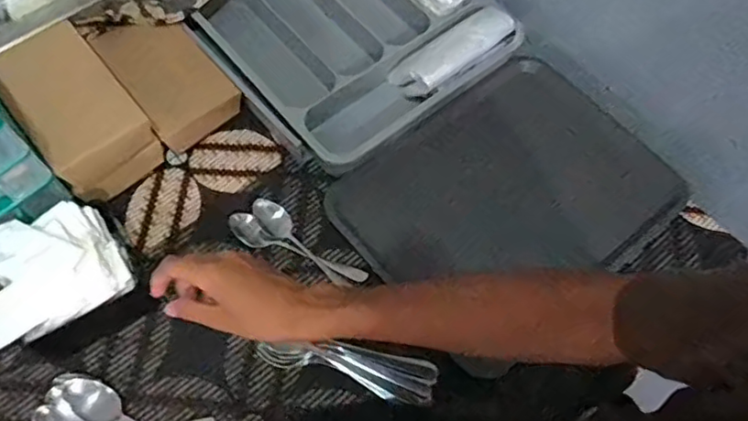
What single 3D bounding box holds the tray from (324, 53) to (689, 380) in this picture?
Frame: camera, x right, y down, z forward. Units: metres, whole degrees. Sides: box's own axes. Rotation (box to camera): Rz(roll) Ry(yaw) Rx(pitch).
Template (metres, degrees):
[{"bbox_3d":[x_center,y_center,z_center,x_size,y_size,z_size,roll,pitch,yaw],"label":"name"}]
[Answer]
[{"bbox_3d":[0.164,-0.026,0.711,0.361,0.024,0.270,-36,70,-18],"label":"tray"}]

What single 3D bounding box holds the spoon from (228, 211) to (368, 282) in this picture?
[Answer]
[{"bbox_3d":[-0.087,0.044,0.674,0.161,0.021,0.032,24,65,10],"label":"spoon"}]

